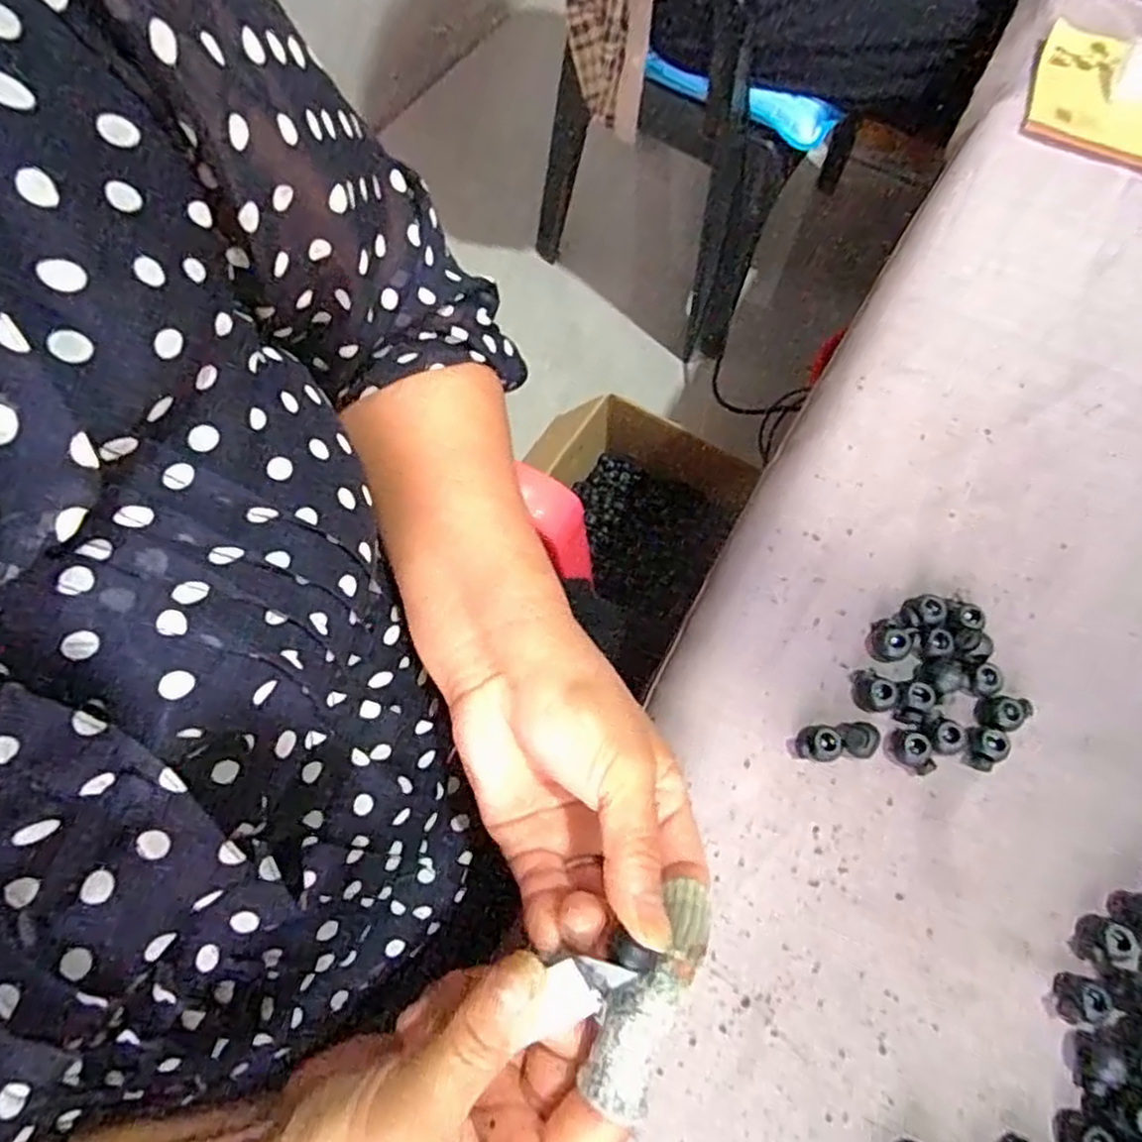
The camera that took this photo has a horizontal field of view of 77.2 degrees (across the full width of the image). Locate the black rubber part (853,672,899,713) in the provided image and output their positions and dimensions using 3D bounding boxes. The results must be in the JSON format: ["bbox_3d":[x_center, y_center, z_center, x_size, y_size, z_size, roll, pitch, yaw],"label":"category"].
[{"bbox_3d":[0.139,0.055,0.326,0.018,0.009,0.017,-1,64,3],"label":"black rubber part"}]

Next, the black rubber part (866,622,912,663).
[{"bbox_3d":[0.150,0.034,0.335,0.018,0.009,0.017,-1,64,3],"label":"black rubber part"}]

